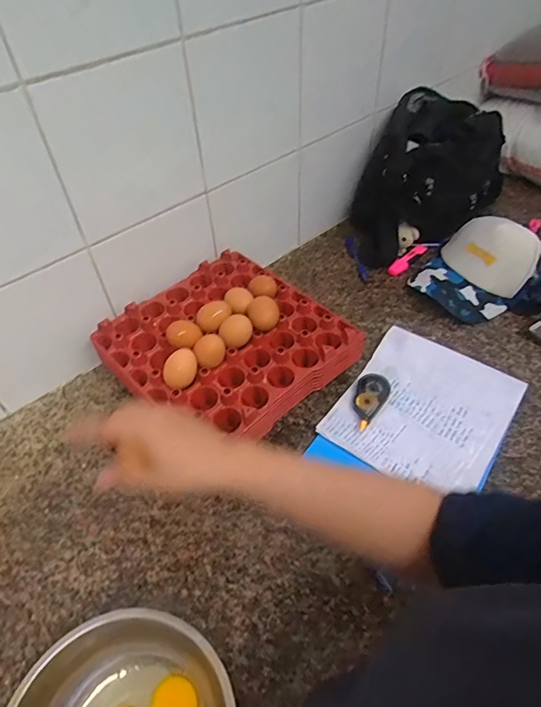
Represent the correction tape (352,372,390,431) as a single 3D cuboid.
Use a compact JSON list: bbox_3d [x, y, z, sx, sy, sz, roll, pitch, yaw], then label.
[{"bbox_3d":[0.140,0.067,0.670,0.045,0.016,0.088,25,54,23],"label":"correction tape"}]

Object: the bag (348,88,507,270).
[{"bbox_3d":[0.292,-0.342,0.894,0.275,0.225,0.189,-16,50,-11],"label":"bag"}]

